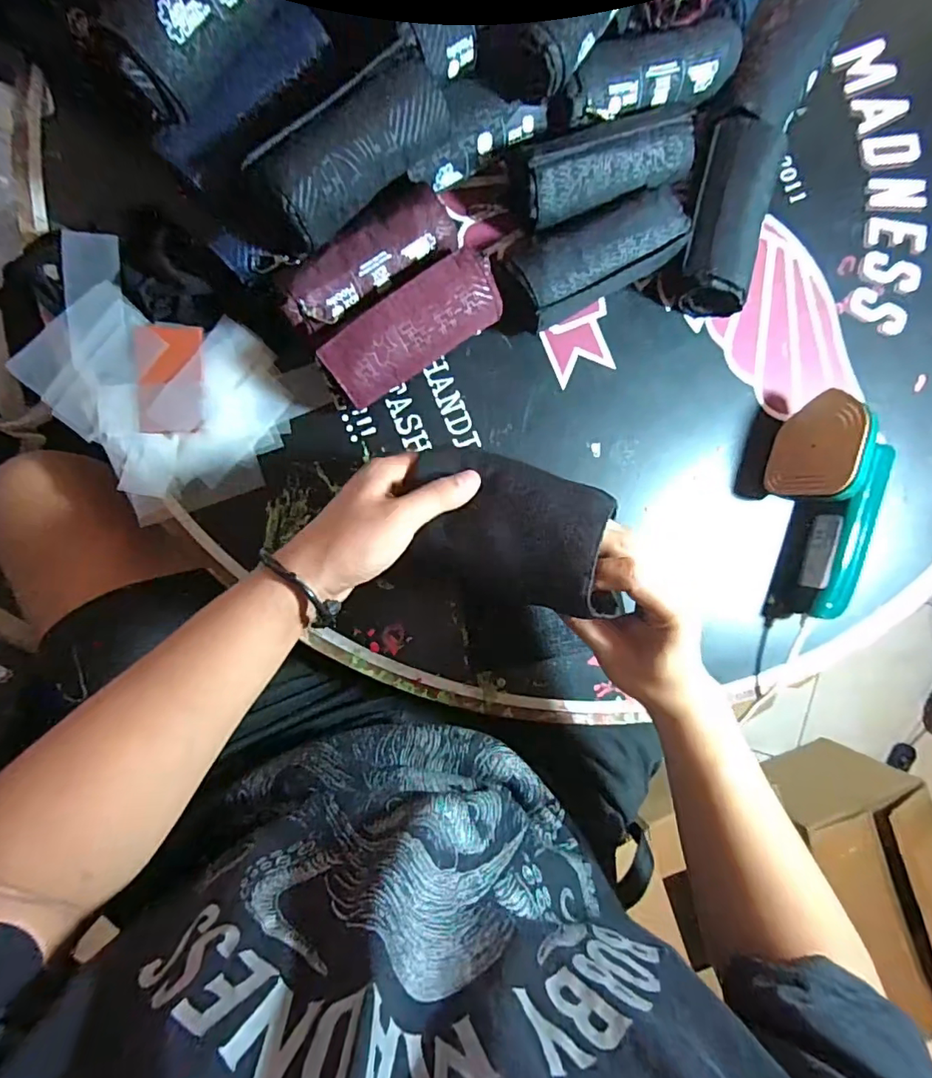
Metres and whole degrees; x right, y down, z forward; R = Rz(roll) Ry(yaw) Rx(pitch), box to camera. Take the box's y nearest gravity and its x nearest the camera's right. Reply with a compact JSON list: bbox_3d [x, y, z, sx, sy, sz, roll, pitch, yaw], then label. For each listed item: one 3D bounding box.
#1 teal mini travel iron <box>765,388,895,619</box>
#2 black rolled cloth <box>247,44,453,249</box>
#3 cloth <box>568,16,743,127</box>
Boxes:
[{"bbox_3d":[0.313,-0.027,0.450,0.081,0.067,0.180,16,87,-5],"label":"teal mini travel iron"},{"bbox_3d":[-0.073,-0.275,0.366,0.145,0.048,0.053,-41,93,-6],"label":"black rolled cloth"},{"bbox_3d":[0.155,-0.375,0.427,0.147,0.041,0.049,-17,90,-6],"label":"cloth"}]

